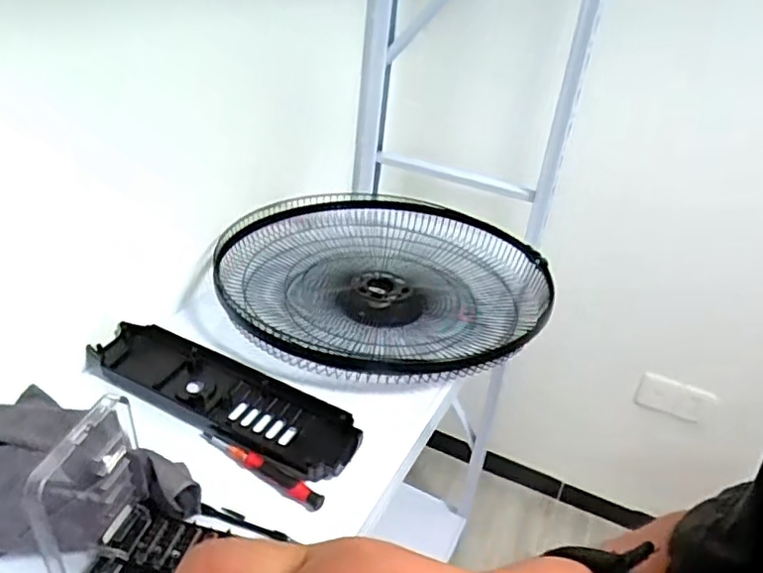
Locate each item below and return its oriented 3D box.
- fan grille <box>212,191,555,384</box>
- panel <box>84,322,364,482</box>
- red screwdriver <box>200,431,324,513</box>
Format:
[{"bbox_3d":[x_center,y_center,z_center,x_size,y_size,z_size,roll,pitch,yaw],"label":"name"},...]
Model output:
[{"bbox_3d":[0.000,-0.008,0.949,0.488,0.073,0.475,10,30,6],"label":"fan grille"},{"bbox_3d":[-0.193,0.134,0.738,0.359,0.052,0.096,20,32,21],"label":"panel"},{"bbox_3d":[-0.131,0.189,0.660,0.162,0.022,0.019,21,33,22],"label":"red screwdriver"}]

